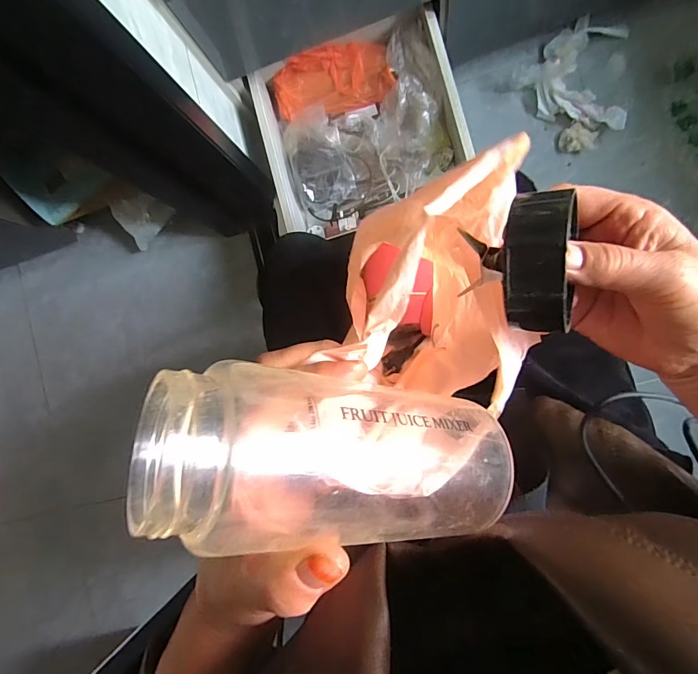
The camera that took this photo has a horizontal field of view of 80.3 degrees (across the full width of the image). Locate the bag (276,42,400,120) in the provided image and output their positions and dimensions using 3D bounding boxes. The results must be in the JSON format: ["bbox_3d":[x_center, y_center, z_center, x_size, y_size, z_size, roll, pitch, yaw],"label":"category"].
[{"bbox_3d":[-0.038,-0.552,0.894,0.250,0.066,0.108,-14,87,8],"label":"bag"}]

